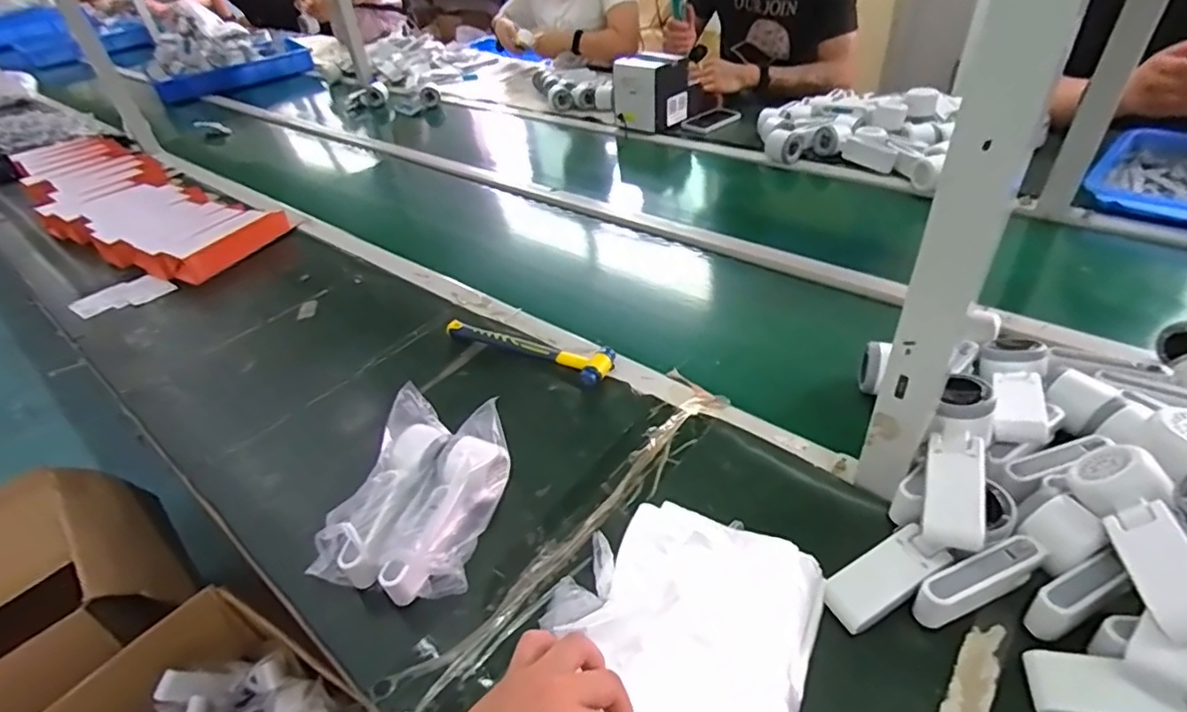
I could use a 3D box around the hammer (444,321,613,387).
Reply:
[{"bbox_3d":[-0.083,-0.017,0.771,0.236,0.023,0.060,17,45,27],"label":"hammer"}]

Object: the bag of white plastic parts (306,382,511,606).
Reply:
[{"bbox_3d":[-0.171,0.133,0.566,0.148,0.077,0.182,3,40,13],"label":"bag of white plastic parts"}]

